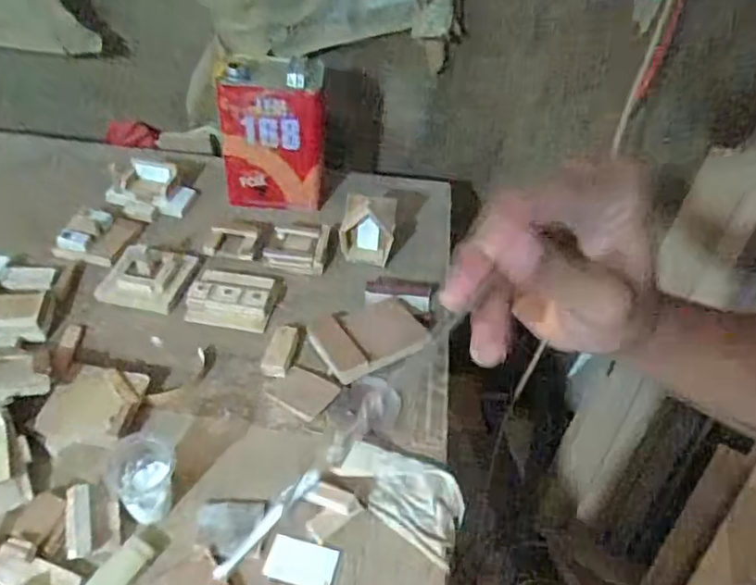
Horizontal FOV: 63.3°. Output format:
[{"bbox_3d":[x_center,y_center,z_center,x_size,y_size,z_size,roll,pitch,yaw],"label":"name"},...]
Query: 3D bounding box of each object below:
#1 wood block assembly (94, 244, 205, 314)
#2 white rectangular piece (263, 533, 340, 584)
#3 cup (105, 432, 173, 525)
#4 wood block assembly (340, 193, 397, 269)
[{"bbox_3d":[-0.347,-0.035,0.935,0.121,0.036,0.124,10,44,5],"label":"wood block assembly"},{"bbox_3d":[-0.082,0.290,0.660,0.072,0.006,0.047,12,44,6],"label":"white rectangular piece"},{"bbox_3d":[-0.254,0.203,0.671,0.061,0.076,0.071,0,44,-6],"label":"cup"},{"bbox_3d":[-0.016,-0.106,1.024,0.084,0.084,0.088,8,44,2],"label":"wood block assembly"}]

